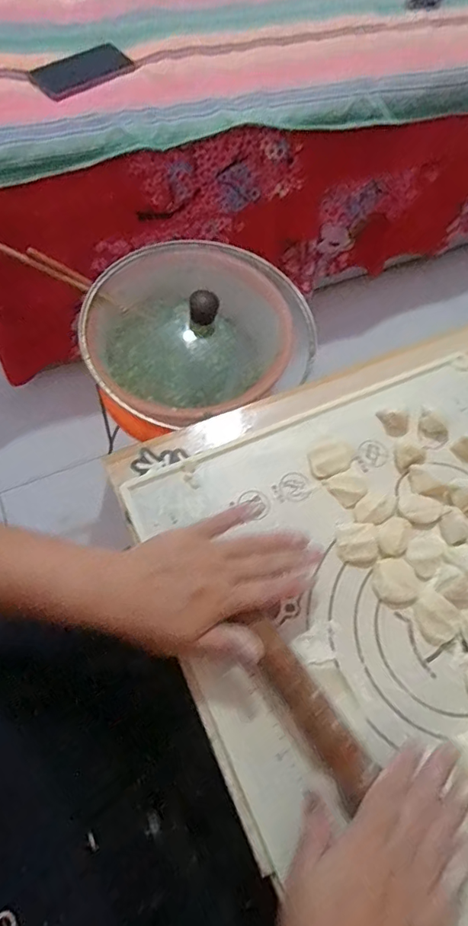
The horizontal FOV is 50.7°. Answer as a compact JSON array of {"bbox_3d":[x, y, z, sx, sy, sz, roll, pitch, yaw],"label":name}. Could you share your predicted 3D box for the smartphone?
[{"bbox_3d":[-0.244,-0.634,0.795,0.162,0.008,0.073,-39,85,-19],"label":"smartphone"}]

